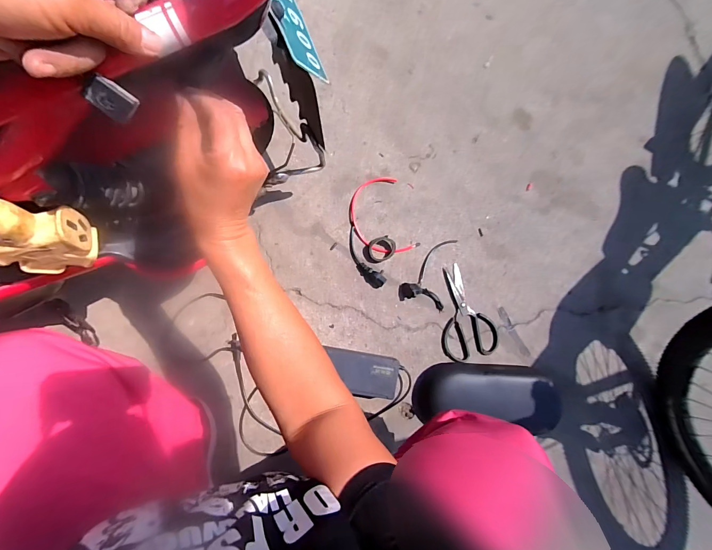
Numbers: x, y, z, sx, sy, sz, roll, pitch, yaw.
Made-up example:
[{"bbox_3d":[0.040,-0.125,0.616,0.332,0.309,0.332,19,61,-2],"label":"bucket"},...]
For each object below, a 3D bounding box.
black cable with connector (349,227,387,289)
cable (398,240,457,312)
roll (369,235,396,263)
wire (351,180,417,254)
[{"bbox_3d":[0.018,-0.037,0.753,0.046,0.032,0.144,-35,90,-9],"label":"black cable with connector"},{"bbox_3d":[0.165,-0.012,0.768,0.108,0.030,0.167,12,84,-6],"label":"cable"},{"bbox_3d":[0.057,-0.057,0.754,0.058,0.024,0.055,1,85,-7],"label":"roll"},{"bbox_3d":[0.055,-0.134,0.774,0.126,0.020,0.178,-14,87,-8],"label":"wire"}]

